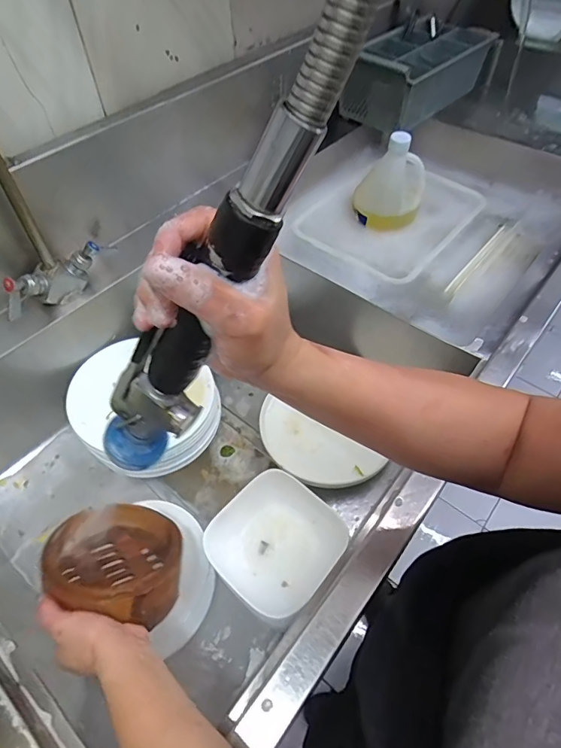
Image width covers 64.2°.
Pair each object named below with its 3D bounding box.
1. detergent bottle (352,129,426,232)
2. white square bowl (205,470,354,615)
[{"bbox_3d":[0.237,-0.413,0.945,0.136,0.178,0.143,14,54,11],"label":"detergent bottle"},{"bbox_3d":[-0.006,0.211,0.568,0.149,0.045,0.156,35,61,24],"label":"white square bowl"}]

